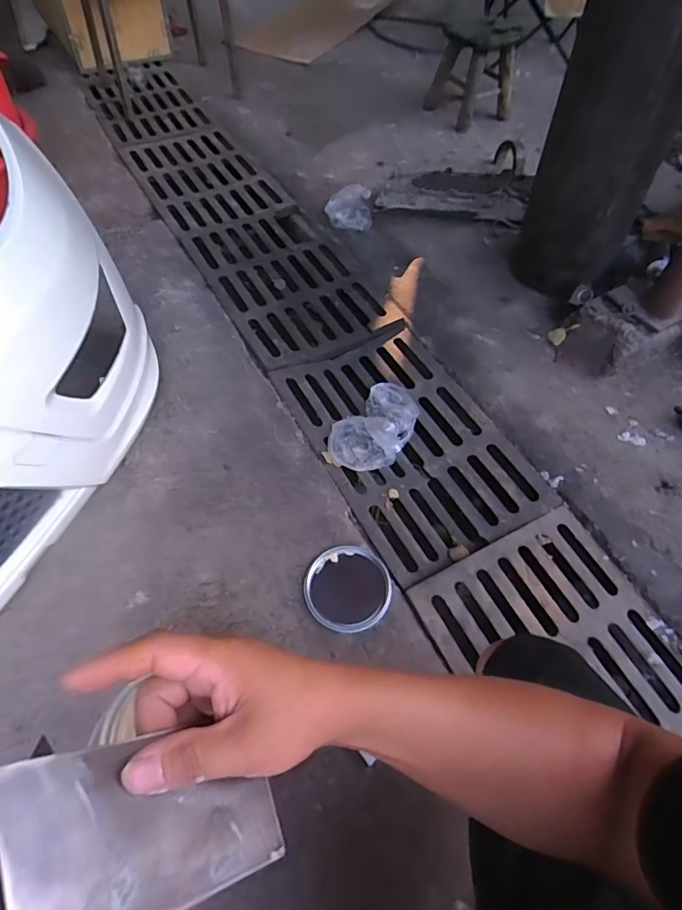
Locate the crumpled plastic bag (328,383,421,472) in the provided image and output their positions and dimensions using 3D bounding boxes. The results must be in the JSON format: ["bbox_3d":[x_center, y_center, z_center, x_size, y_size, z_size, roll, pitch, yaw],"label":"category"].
[{"bbox_3d":[0.078,-0.069,1.066,0.149,0.055,0.274,27,61,14],"label":"crumpled plastic bag"}]

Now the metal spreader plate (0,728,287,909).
[{"bbox_3d":[-0.087,0.173,0.226,0.131,0.005,0.072,16,41,-46],"label":"metal spreader plate"}]

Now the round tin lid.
[{"bbox_3d":[0.013,0.236,0.844,0.145,0.020,0.144,1,58,-2],"label":"round tin lid"}]

